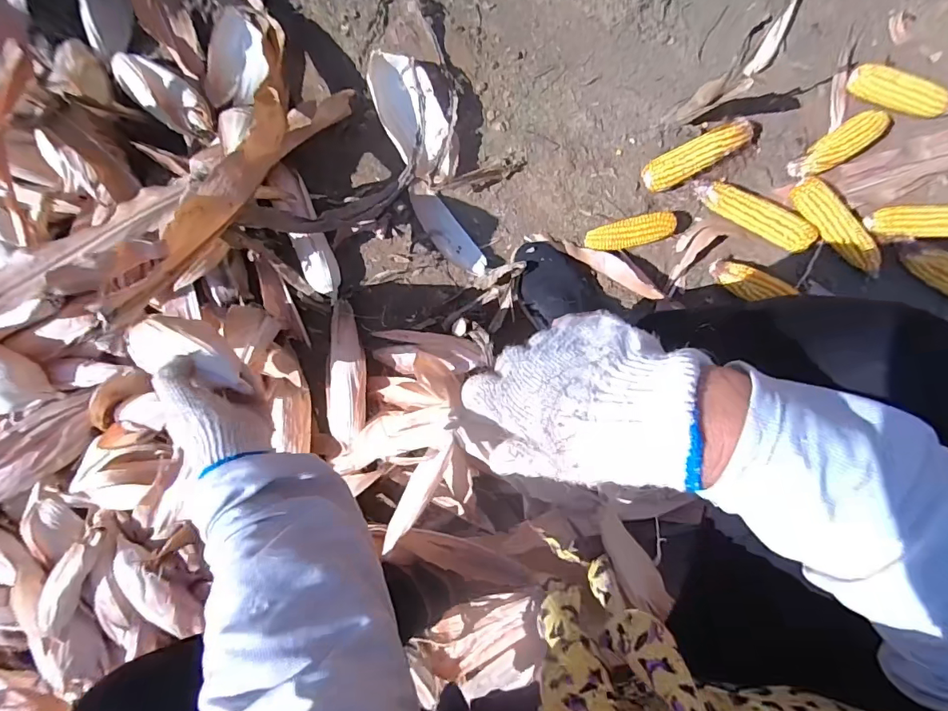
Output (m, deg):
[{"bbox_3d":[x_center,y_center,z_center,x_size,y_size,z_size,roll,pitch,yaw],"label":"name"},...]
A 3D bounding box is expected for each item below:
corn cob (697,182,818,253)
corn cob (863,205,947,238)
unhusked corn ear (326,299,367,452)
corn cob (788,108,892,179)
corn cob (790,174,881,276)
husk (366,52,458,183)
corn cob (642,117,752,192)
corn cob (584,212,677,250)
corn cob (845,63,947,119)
[{"bbox_3d":[0.416,-0.206,0.706,0.183,0.039,0.044,27,91,1],"label":"corn cob"},{"bbox_3d":[0.666,-0.195,0.708,0.156,0.050,0.046,-1,88,1],"label":"corn cob"},{"bbox_3d":[-0.194,0.024,0.728,0.061,0.040,0.214,-1,90,1],"label":"unhusked corn ear"},{"bbox_3d":[0.533,-0.306,0.698,0.161,0.035,0.049,-34,90,1],"label":"corn cob"},{"bbox_3d":[0.537,-0.189,0.704,0.172,0.041,0.047,45,89,2],"label":"corn cob"},{"bbox_3d":[-0.089,-0.351,0.702,0.088,0.058,0.202,-28,90,1],"label":"husk"},{"bbox_3d":[0.329,-0.293,0.703,0.167,0.039,0.050,-27,90,1],"label":"corn cob"},{"bbox_3d":[0.231,-0.180,0.708,0.128,0.047,0.045,-12,90,1],"label":"corn cob"},{"bbox_3d":[0.620,-0.377,0.694,0.150,0.033,0.045,18,89,1],"label":"corn cob"}]

